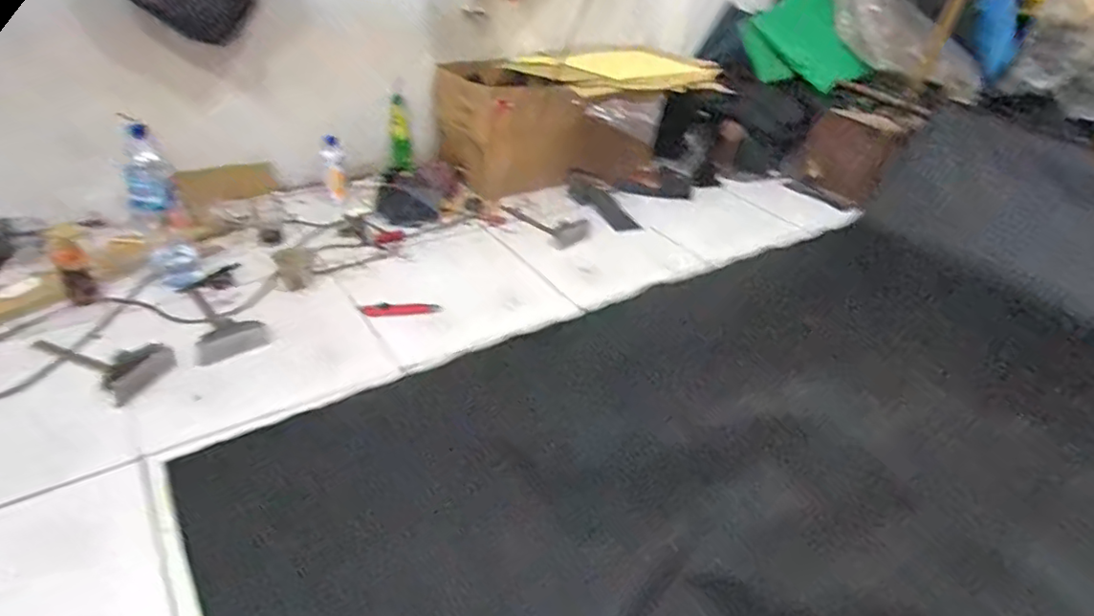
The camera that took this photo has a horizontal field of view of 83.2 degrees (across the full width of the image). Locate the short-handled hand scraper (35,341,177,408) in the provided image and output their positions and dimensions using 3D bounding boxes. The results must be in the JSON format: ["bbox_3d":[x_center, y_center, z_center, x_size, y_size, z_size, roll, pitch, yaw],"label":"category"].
[{"bbox_3d":[-0.758,0.076,1.054,0.246,0.044,0.108,22,38,21],"label":"short-handled hand scraper"}]

